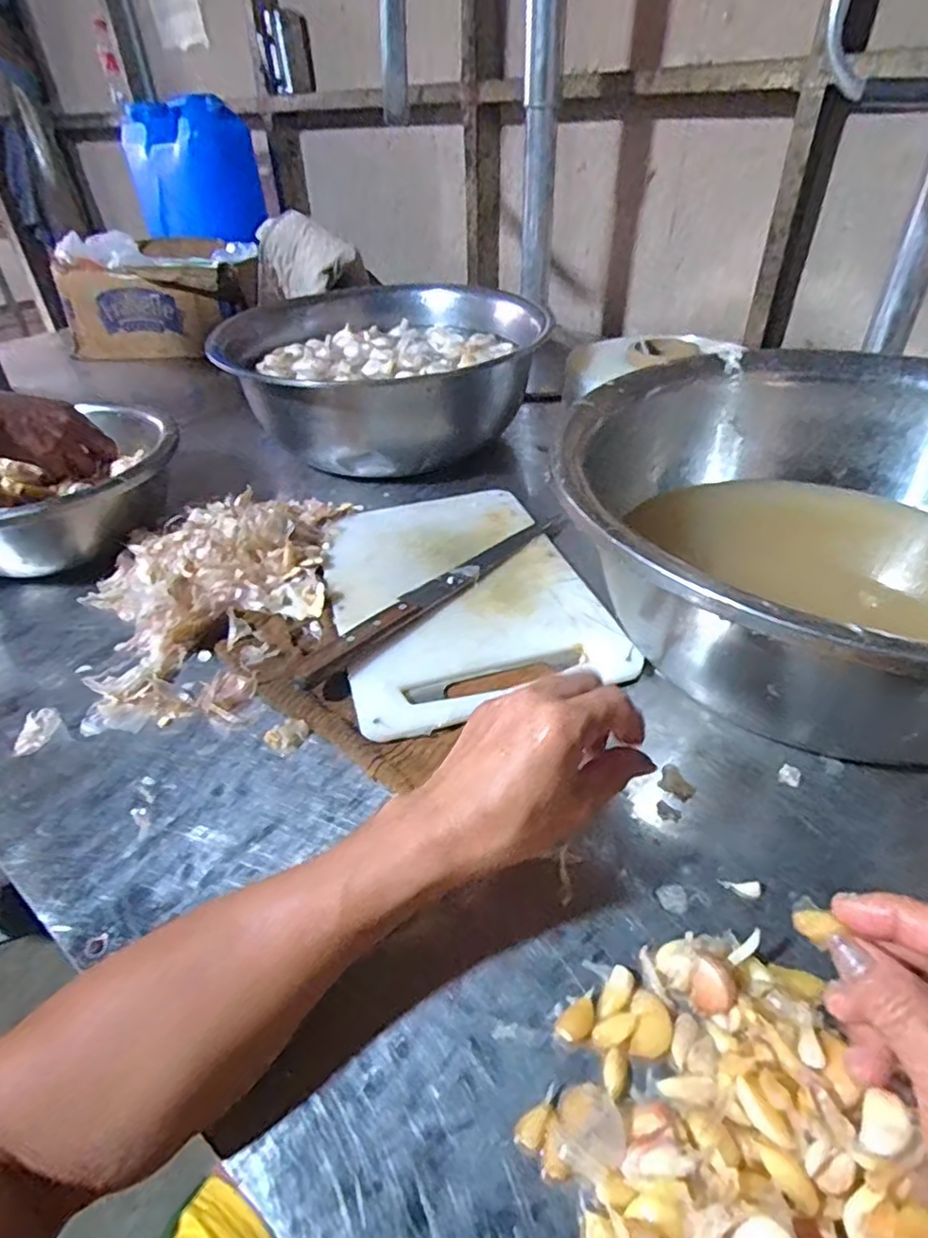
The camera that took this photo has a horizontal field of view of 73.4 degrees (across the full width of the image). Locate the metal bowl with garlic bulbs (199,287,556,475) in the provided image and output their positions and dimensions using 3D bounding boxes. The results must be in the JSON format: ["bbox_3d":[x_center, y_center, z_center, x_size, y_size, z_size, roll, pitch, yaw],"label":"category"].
[{"bbox_3d":[-0.120,-0.349,0.890,0.384,0.147,0.407,-1,40,1],"label":"metal bowl with garlic bulbs"}]

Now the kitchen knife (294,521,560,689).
[{"bbox_3d":[-0.019,-0.035,0.602,0.044,0.018,0.349,28,48,31],"label":"kitchen knife"}]

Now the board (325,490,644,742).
[{"bbox_3d":[-0.010,-0.038,0.623,0.237,0.013,0.349,-12,40,-11],"label":"board"}]

